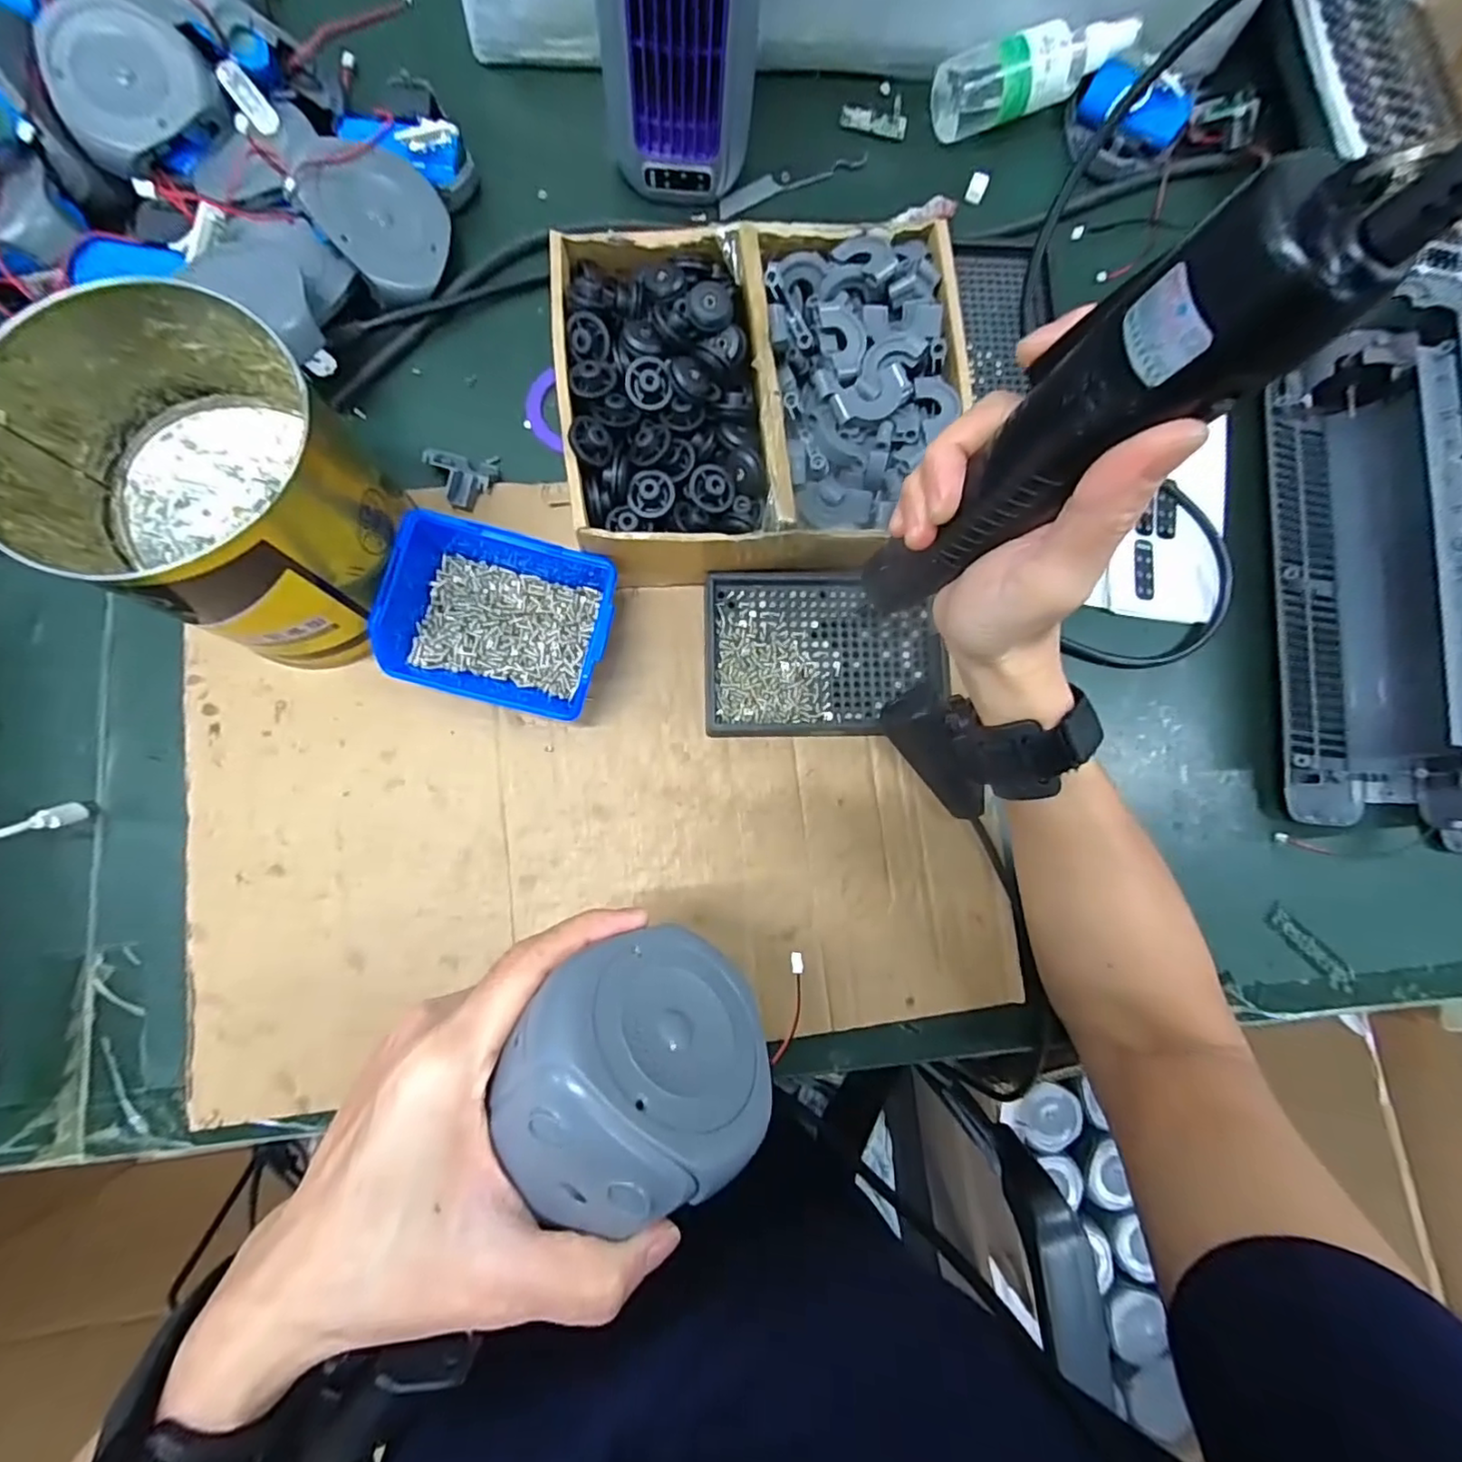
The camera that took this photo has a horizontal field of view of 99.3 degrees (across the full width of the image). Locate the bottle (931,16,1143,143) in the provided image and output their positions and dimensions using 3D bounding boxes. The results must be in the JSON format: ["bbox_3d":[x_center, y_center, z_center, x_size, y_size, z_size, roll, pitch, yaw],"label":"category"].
[{"bbox_3d":[0.197,-0.430,0.403,0.126,0.035,0.043,-16,84,6],"label":"bottle"}]

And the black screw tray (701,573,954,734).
[{"bbox_3d":[0.052,-0.044,0.356,0.132,0.020,0.093,-1,83,-5],"label":"black screw tray"}]

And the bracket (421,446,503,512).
[{"bbox_3d":[-0.157,-0.145,0.361,0.040,0.013,0.037,1,83,-5],"label":"bracket"}]

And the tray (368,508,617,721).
[{"bbox_3d":[-0.118,-0.059,0.329,0.109,0.045,0.088,14,82,-3],"label":"tray"}]

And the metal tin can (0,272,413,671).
[{"bbox_3d":[-0.225,-0.103,0.285,0.116,0.112,0.126,1,83,-5],"label":"metal tin can"}]

